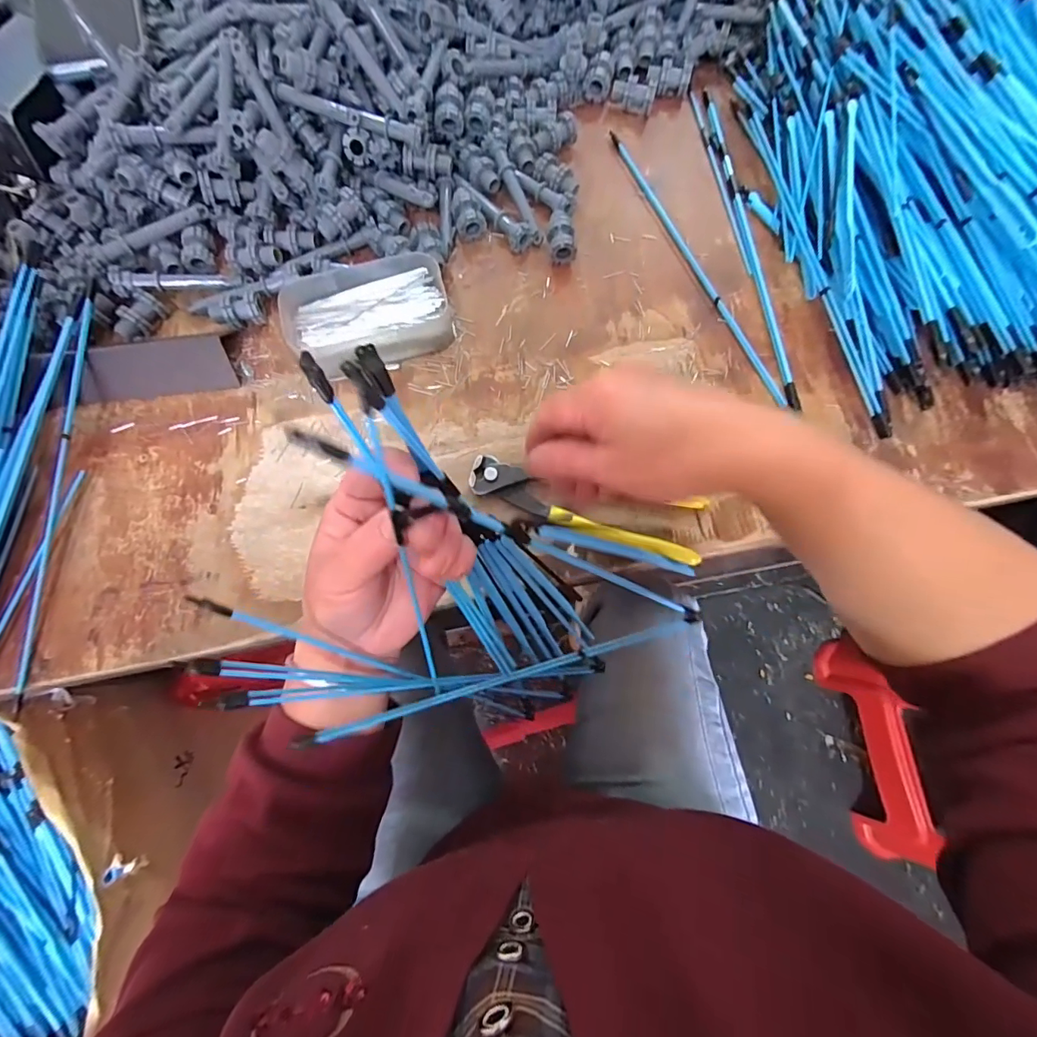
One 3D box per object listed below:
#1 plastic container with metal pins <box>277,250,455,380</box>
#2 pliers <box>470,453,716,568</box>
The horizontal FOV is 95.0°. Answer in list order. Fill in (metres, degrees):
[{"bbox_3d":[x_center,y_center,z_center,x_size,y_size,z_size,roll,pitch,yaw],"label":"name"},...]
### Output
[{"bbox_3d":[-0.112,-0.156,0.356,0.118,0.032,0.085,-14,76,-2],"label":"plastic container with metal pins"},{"bbox_3d":[0.048,-0.008,0.333,0.166,0.016,0.043,12,76,4],"label":"pliers"}]

